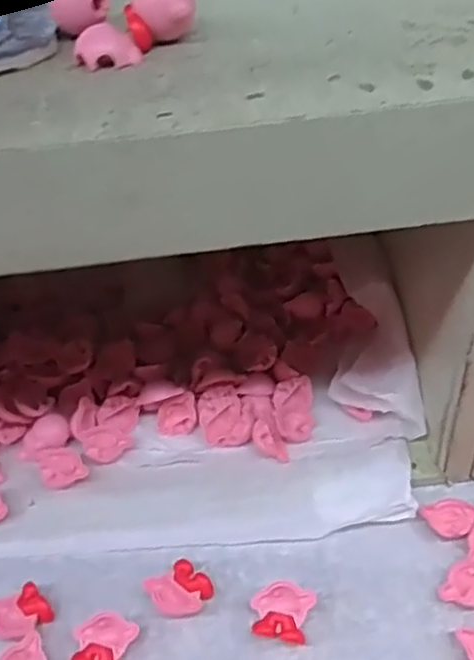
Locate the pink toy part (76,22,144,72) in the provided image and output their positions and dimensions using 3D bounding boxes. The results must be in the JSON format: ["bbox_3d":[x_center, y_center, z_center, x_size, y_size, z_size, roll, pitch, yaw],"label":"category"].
[{"bbox_3d":[-0.060,-0.131,0.300,0.029,0.014,0.020,-13,44,-8],"label":"pink toy part"}]

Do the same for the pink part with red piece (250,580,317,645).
[{"bbox_3d":[0.027,0.172,0.394,0.035,0.017,0.032,11,47,16],"label":"pink part with red piece"}]

